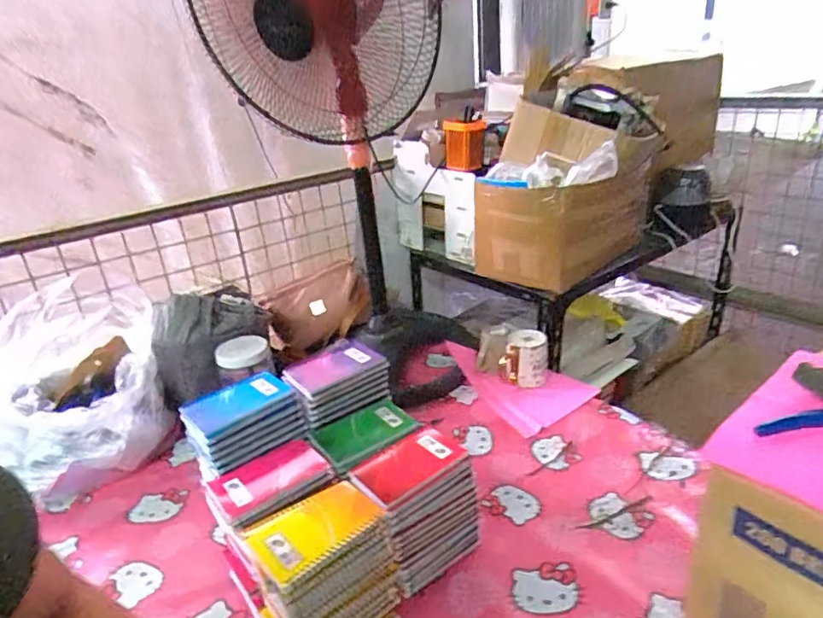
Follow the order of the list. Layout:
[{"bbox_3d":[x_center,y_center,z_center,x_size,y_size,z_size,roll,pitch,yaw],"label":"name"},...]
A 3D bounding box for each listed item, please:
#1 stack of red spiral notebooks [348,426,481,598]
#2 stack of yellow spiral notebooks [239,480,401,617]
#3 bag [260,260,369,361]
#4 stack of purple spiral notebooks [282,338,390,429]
[{"bbox_3d":[0.006,0.265,0.721,0.141,0.175,0.099,-21,28,-30],"label":"stack of red spiral notebooks"},{"bbox_3d":[-0.104,0.308,0.635,0.145,0.183,0.111,-25,30,-36],"label":"stack of yellow spiral notebooks"},{"bbox_3d":[-0.212,0.010,1.259,0.245,0.070,0.175,-25,70,-7],"label":"bag"},{"bbox_3d":[-0.118,0.113,0.841,0.141,0.081,0.126,-18,26,-24],"label":"stack of purple spiral notebooks"}]

